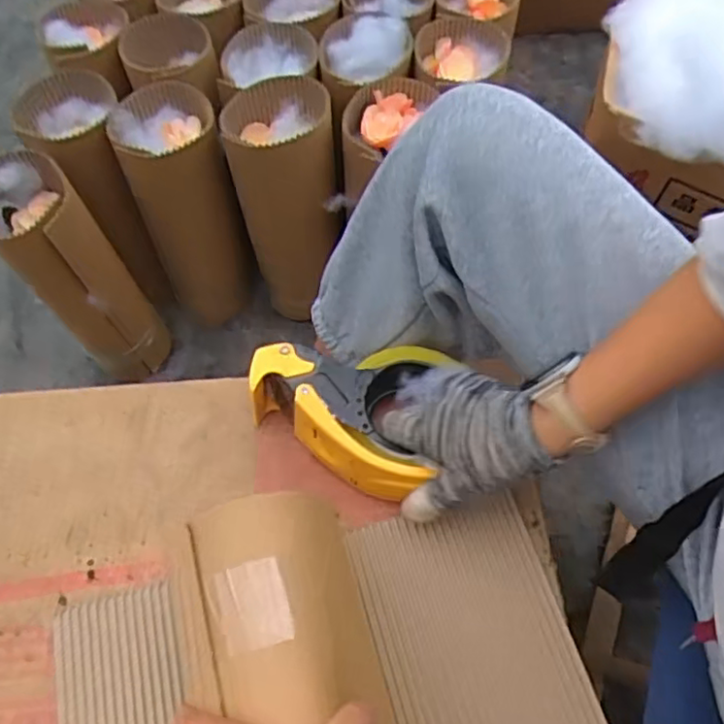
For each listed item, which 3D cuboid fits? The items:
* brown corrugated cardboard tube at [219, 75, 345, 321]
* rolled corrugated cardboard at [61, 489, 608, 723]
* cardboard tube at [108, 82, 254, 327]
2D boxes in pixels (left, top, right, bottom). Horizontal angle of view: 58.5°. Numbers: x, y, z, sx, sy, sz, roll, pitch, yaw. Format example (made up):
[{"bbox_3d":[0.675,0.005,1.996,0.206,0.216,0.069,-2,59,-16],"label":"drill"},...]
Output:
[{"bbox_3d":[-0.078,-0.155,0.694,0.096,0.289,0.079,-12,60,-8],"label":"brown corrugated cardboard tube"},{"bbox_3d":[-0.005,0.223,0.356,0.333,0.129,0.289,-13,60,-9],"label":"rolled corrugated cardboard"},{"bbox_3d":[-0.174,-0.143,0.675,0.096,0.264,0.096,-16,60,-10],"label":"cardboard tube"}]

